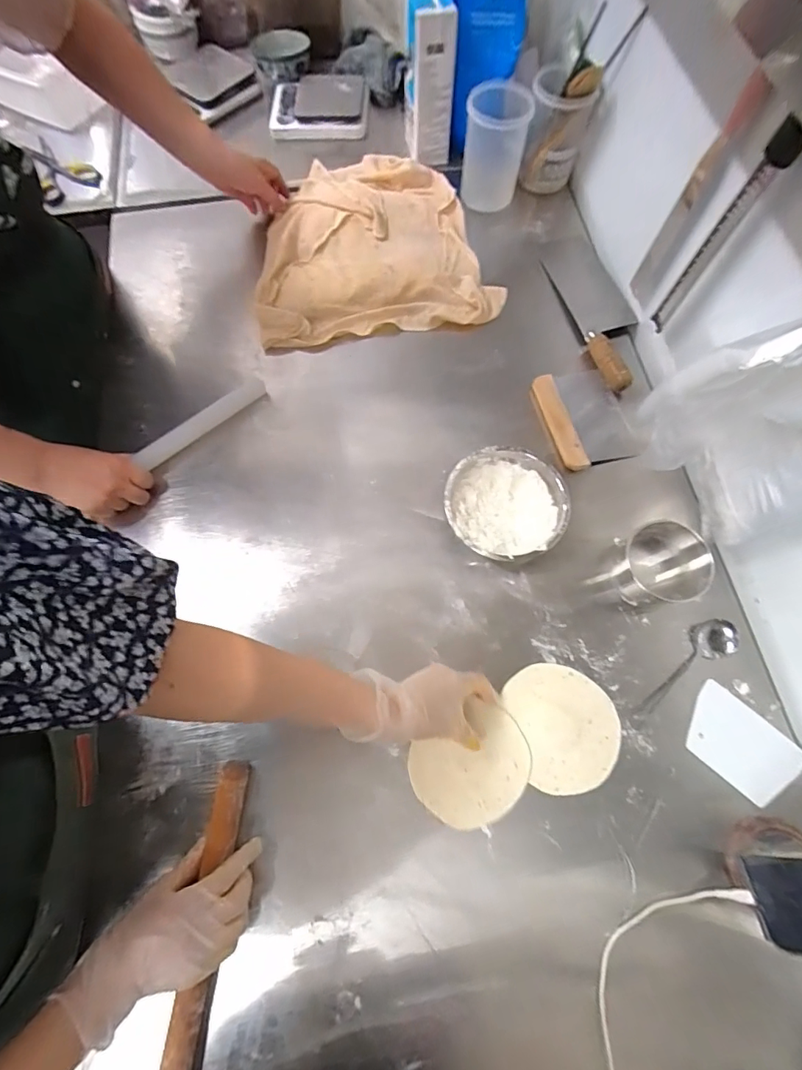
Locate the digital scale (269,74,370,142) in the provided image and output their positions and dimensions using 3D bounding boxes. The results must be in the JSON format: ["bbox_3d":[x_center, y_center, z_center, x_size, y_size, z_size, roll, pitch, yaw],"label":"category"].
[{"bbox_3d":[-0.153,-0.816,0.855,0.179,0.028,0.155,2,70,2],"label":"digital scale"}]

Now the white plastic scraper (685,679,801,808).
[{"bbox_3d":[0.378,0.233,0.504,0.115,0.007,0.084,39,76,12],"label":"white plastic scraper"}]

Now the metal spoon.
[{"bbox_3d":[0.325,0.152,0.521,0.150,0.024,0.040,-32,73,-9],"label":"metal spoon"}]

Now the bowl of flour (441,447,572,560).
[{"bbox_3d":[0.129,-0.033,0.575,0.146,0.056,0.139,-1,70,1],"label":"bowl of flour"}]

